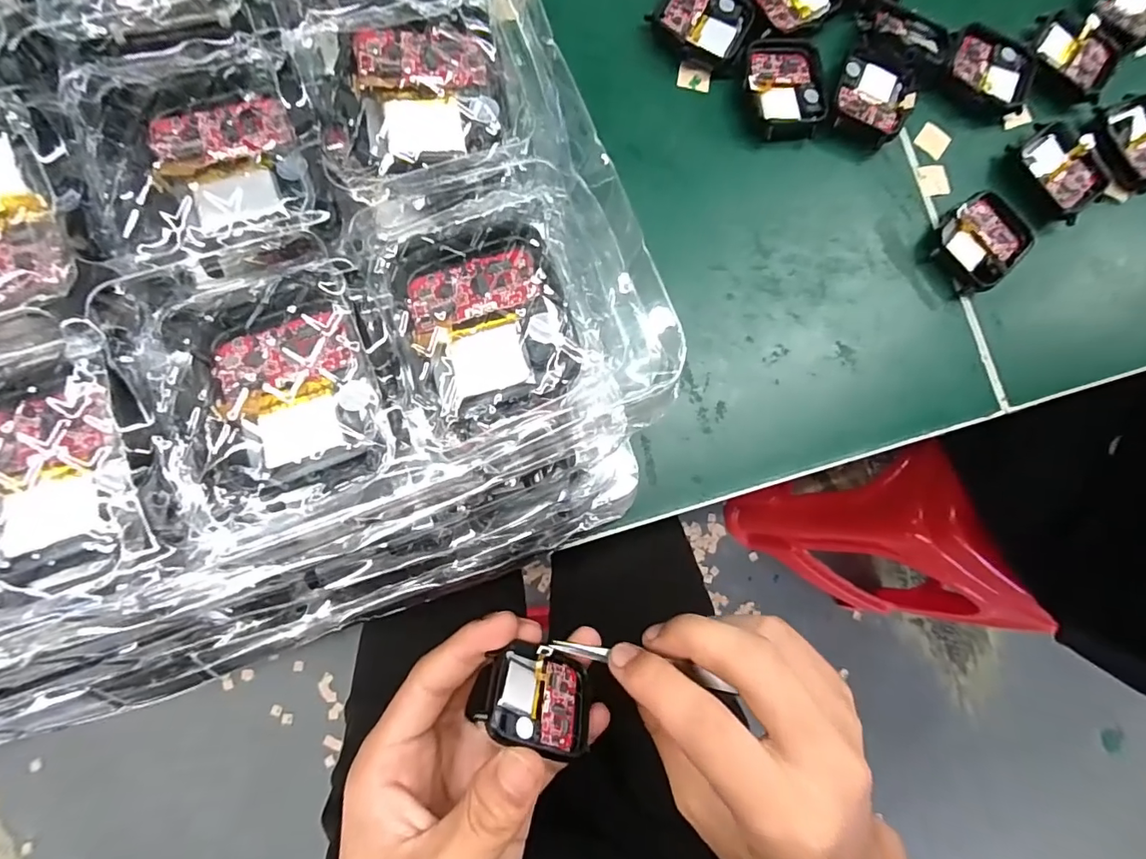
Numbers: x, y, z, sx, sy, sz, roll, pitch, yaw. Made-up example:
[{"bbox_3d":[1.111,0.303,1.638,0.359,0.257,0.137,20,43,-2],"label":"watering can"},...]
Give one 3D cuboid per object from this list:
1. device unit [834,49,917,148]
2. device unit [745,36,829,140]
[{"bbox_3d":[0.142,-0.159,0.238,0.035,0.011,0.039,20,82,-4],"label":"device unit"},{"bbox_3d":[0.100,-0.162,0.236,0.038,0.009,0.047,-4,84,-6],"label":"device unit"}]

